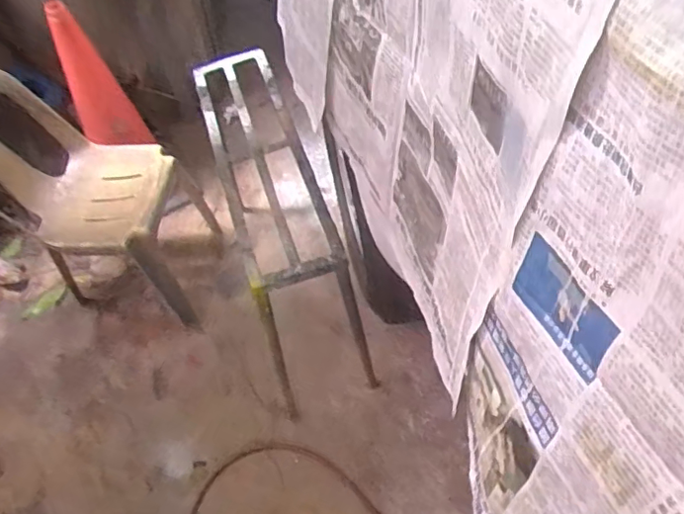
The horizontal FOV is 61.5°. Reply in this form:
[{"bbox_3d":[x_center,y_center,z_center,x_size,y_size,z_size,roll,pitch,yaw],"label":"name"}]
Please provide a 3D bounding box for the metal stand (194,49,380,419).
[{"bbox_3d":[-0.171,-0.118,1.644,0.261,0.596,0.904,-16,51,-6],"label":"metal stand"}]

